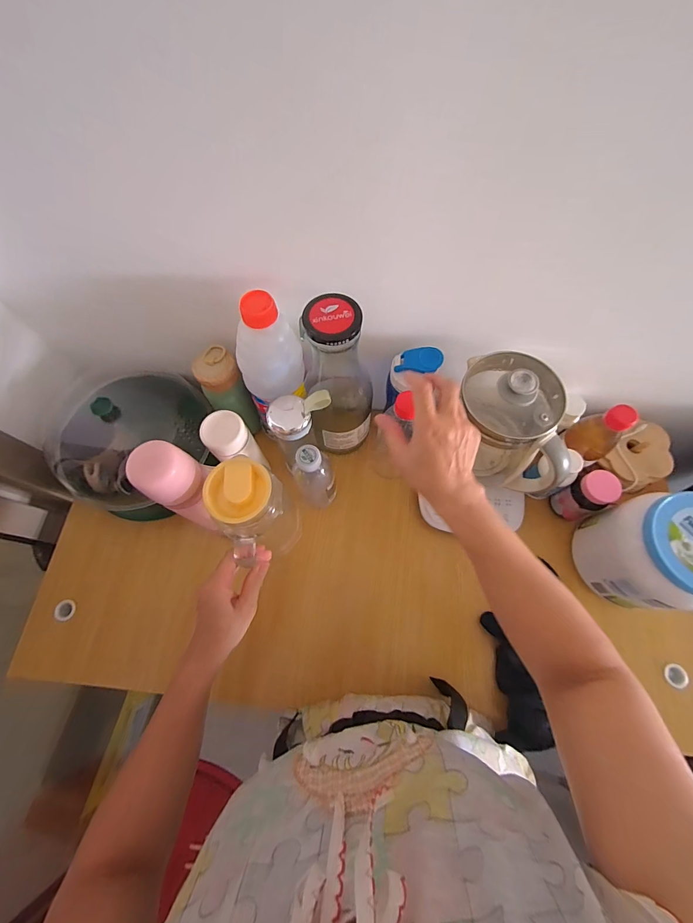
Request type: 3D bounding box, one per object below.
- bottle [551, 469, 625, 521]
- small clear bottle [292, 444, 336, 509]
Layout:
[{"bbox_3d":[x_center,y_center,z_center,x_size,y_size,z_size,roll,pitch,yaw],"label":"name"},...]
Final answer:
[{"bbox_3d":[0.360,0.054,0.546,0.050,0.105,0.052,-22,69,-7],"label":"bottle"},{"bbox_3d":[-0.044,0.030,0.532,0.053,0.160,0.042,-31,70,-11],"label":"small clear bottle"}]

